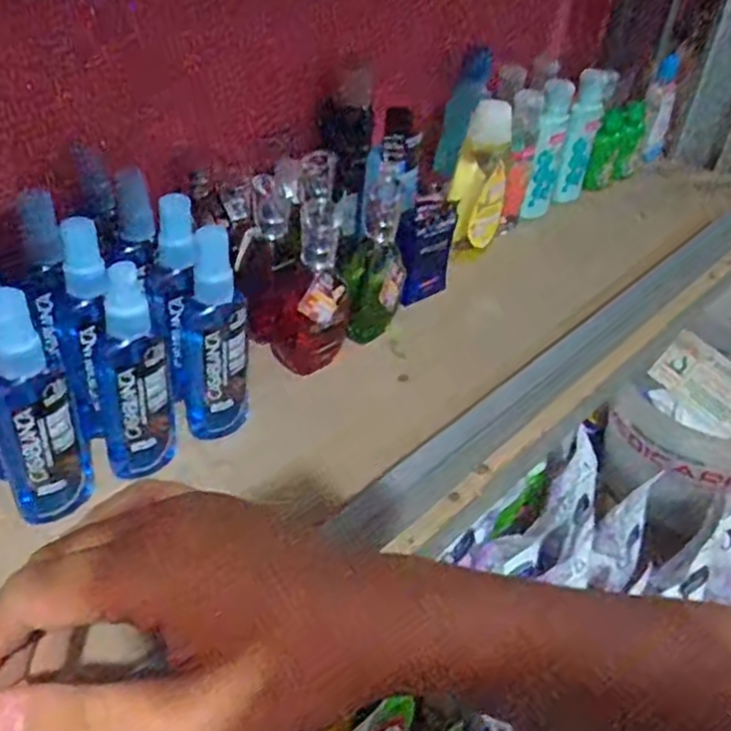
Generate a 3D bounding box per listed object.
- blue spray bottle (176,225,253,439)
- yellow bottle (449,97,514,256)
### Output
[{"bbox_3d":[-0.099,-0.015,0.456,0.049,0.125,0.048,-9,40,-16],"label":"blue spray bottle"},{"bbox_3d":[0.106,-0.170,0.665,0.054,0.131,0.042,11,39,8],"label":"yellow bottle"}]

